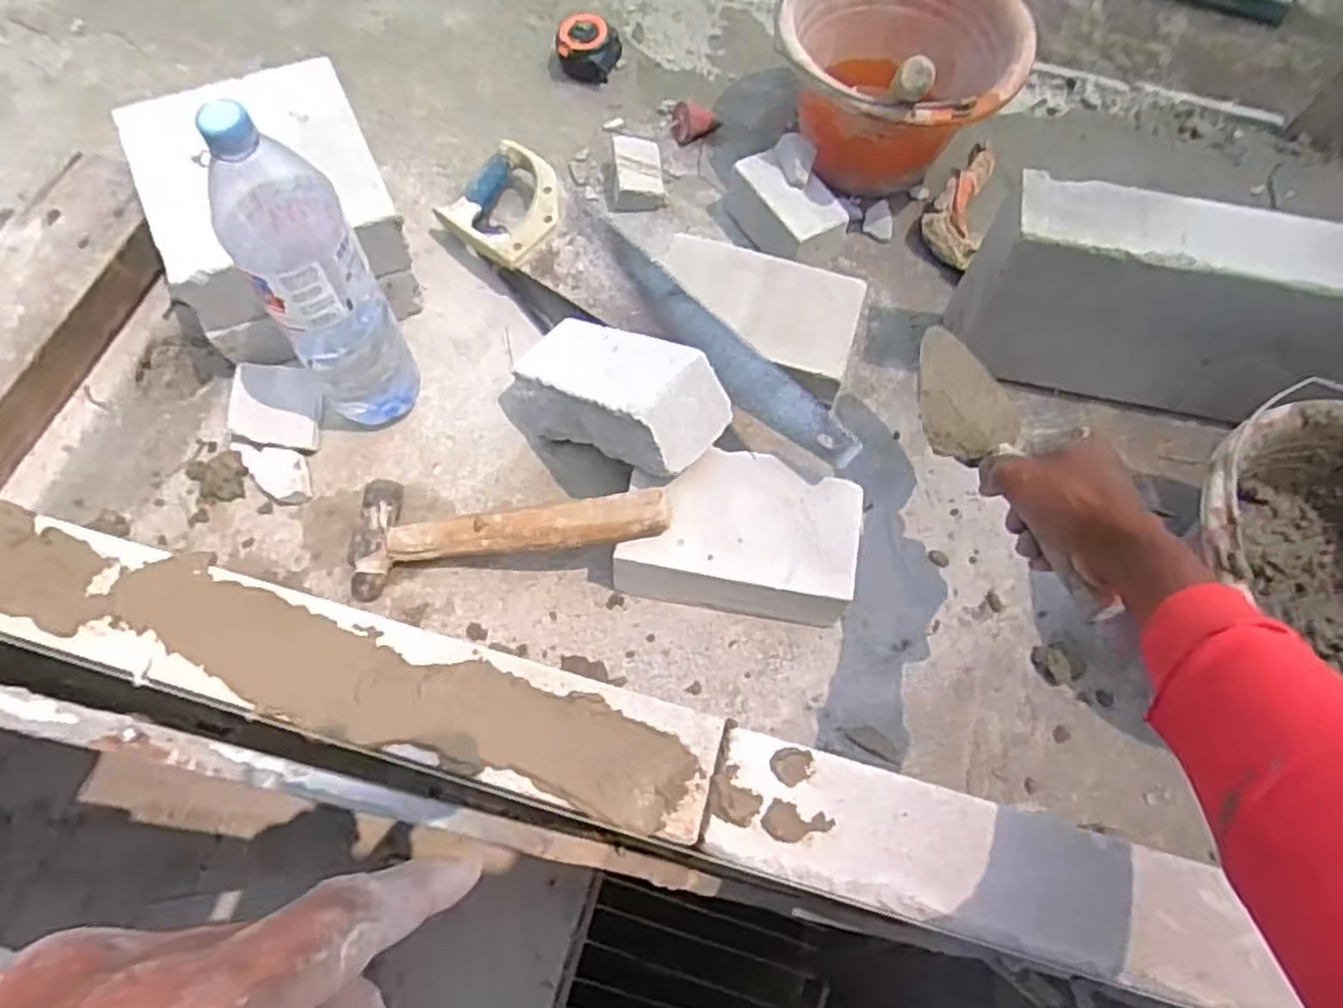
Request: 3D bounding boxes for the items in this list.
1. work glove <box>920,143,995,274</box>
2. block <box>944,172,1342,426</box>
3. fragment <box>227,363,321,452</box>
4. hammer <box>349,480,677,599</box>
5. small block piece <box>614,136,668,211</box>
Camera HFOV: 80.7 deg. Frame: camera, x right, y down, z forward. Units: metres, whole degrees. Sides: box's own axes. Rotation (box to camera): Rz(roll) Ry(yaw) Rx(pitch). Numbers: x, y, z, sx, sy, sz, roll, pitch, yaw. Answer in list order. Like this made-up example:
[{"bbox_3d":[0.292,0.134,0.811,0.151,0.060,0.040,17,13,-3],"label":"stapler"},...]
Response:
[{"bbox_3d":[0.323,-0.332,0.884,0.069,0.039,0.164,18,68,6],"label":"work glove"},{"bbox_3d":[0.497,-0.160,0.722,0.470,0.209,0.098,14,68,4],"label":"block"},{"bbox_3d":[-0.380,-0.090,0.762,0.077,0.039,0.076,4,67,0],"label":"fragment"},{"bbox_3d":[-0.141,0.019,0.675,0.283,0.030,0.101,-5,67,15],"label":"hammer"},{"bbox_3d":[-0.040,-0.378,0.888,0.063,0.042,0.098,-4,68,-4],"label":"small block piece"}]

